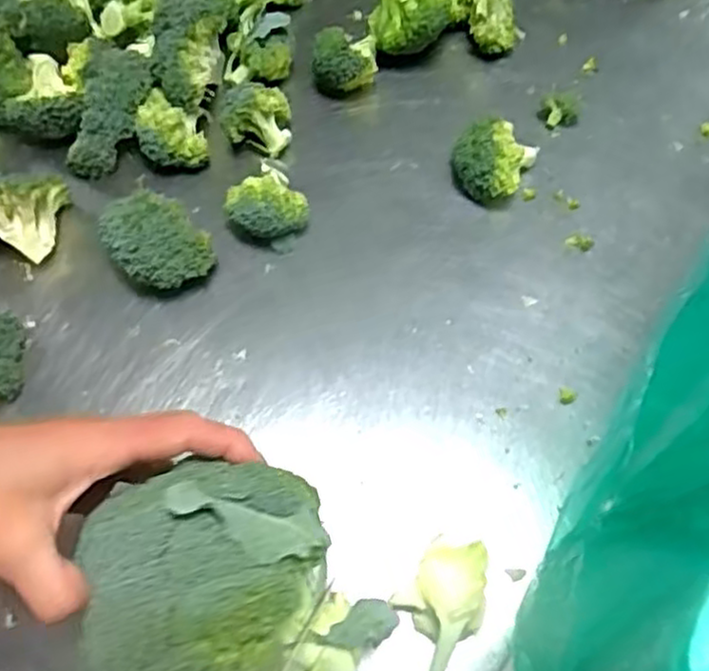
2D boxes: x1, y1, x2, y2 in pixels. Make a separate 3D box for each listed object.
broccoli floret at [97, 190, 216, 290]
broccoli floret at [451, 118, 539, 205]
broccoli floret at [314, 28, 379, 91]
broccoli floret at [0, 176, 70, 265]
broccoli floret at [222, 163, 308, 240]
[{"bbox_3d":[-0.125,-0.057,0.473,0.055,0.054,0.058,-32,67,-11],"label":"broccoli floret"},{"bbox_3d":[0.095,-0.120,0.501,0.045,0.046,0.045,28,70,15],"label":"broccoli floret"},{"bbox_3d":[-0.008,-0.203,0.546,0.048,0.044,0.032,-4,65,1],"label":"broccoli floret"},{"bbox_3d":[-0.211,-0.077,0.480,0.032,0.061,0.062,42,74,19],"label":"broccoli floret"},{"bbox_3d":[-0.059,-0.085,0.494,0.049,0.040,0.047,-38,69,-14],"label":"broccoli floret"}]

